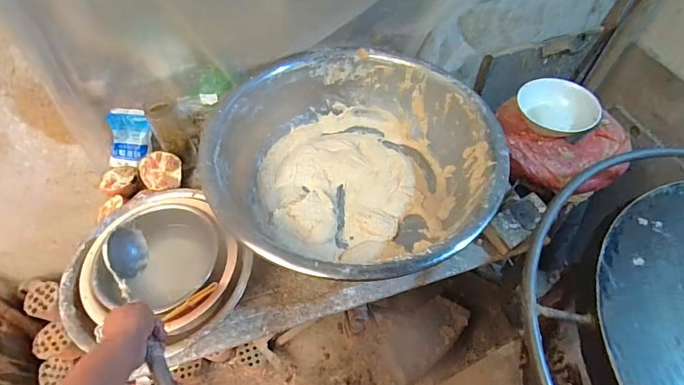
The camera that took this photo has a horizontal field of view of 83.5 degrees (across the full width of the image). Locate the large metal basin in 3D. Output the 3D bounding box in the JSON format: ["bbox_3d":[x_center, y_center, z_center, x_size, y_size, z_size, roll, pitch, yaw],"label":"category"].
[{"bbox_3d":[0.025,-0.055,0.844,0.566,0.187,0.574,0,53,0],"label":"large metal basin"}]

